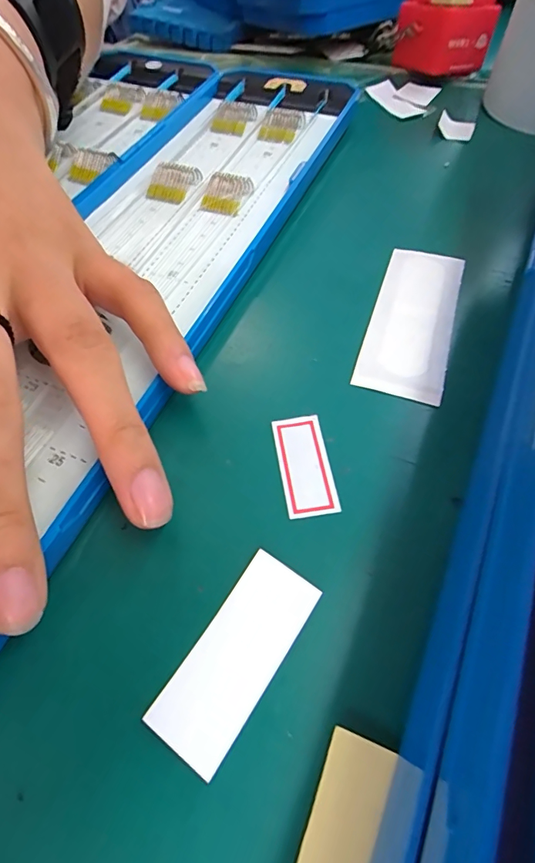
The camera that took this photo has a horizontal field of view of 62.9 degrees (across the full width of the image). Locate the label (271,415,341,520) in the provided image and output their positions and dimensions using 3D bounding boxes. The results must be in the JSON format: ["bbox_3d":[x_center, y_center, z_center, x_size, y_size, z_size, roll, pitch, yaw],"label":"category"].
[{"bbox_3d":[0.011,0.009,0.132,0.015,0.004,0.033,-7,58,-6],"label":"label"}]

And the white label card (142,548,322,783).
[{"bbox_3d":[-0.007,0.053,0.104,0.019,0.004,0.045,33,65,12],"label":"white label card"}]

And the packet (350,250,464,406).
[{"bbox_3d":[0.056,-0.045,0.168,0.030,0.004,0.081,16,58,11],"label":"packet"}]

